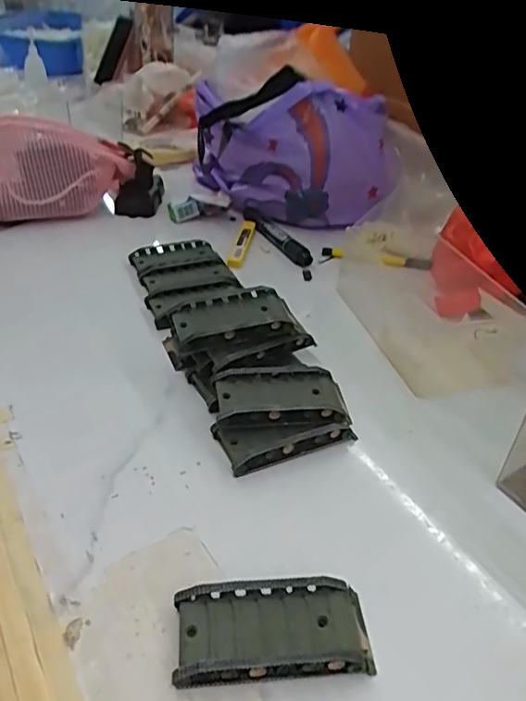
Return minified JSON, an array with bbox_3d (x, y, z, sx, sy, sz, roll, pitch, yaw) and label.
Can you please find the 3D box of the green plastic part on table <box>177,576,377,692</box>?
[{"bbox_3d":[0.006,0.140,0.277,0.095,0.020,0.045,-1,37,-7],"label":"green plastic part on table"}]

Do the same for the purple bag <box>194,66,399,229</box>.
[{"bbox_3d":[0.031,-0.241,0.664,0.252,0.155,0.093,13,37,8],"label":"purple bag"}]

